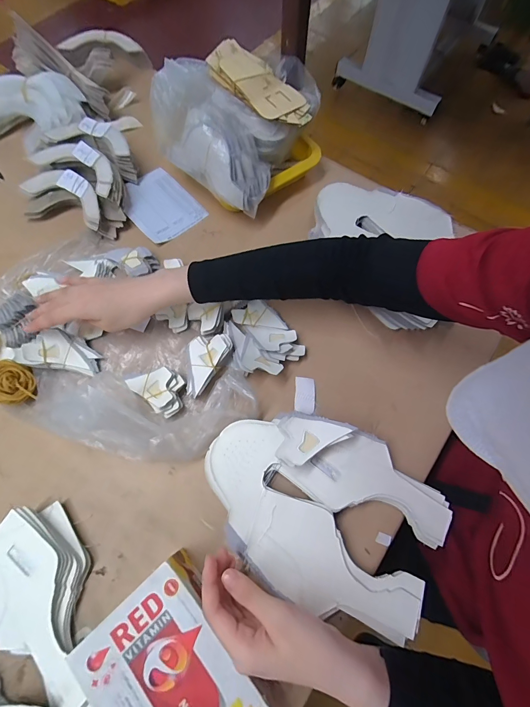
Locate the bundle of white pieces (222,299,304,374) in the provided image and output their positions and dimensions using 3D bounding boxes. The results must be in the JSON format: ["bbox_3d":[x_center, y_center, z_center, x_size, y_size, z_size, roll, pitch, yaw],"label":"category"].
[{"bbox_3d":[-0.010,-0.020,0.443,0.089,0.026,0.110,-35,74,-14],"label":"bundle of white pieces"}]

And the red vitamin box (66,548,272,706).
[{"bbox_3d":[-0.078,0.291,0.303,0.108,0.068,0.156,-41,75,-15],"label":"red vitamin box"}]

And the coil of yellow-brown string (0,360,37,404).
[{"bbox_3d":[-0.314,0.038,0.410,0.040,0.043,0.050,-16,70,-8],"label":"coil of yellow-brown string"}]

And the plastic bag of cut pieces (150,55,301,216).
[{"bbox_3d":[-0.077,-0.332,0.492,0.214,0.087,0.136,30,72,11],"label":"plastic bag of cut pieces"}]

